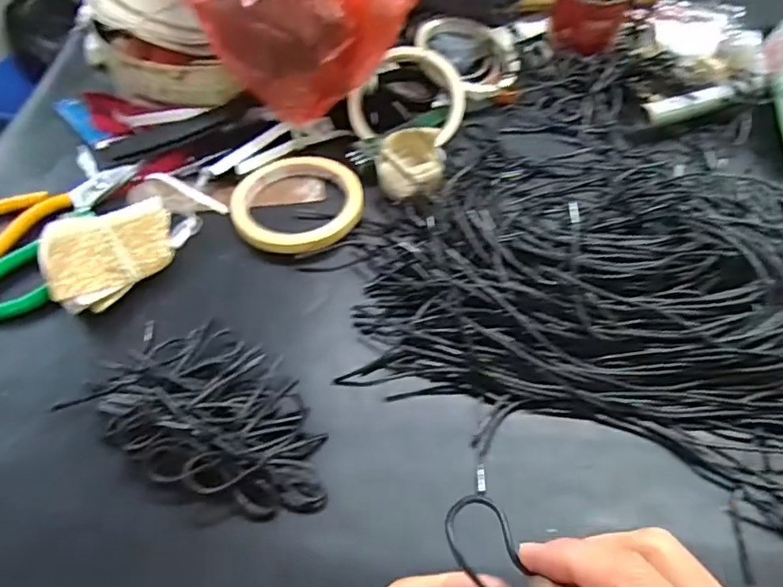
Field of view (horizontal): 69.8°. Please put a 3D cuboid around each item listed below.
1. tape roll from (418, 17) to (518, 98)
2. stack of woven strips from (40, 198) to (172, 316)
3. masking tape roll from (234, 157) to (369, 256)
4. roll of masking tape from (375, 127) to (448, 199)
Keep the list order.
[{"bbox_3d":[0.068,-0.212,0.502,0.092,0.025,0.092,6,60,-10],"label":"tape roll"},{"bbox_3d":[-0.189,-0.026,0.382,0.083,0.019,0.067,-26,73,-30],"label":"stack of woven strips"},{"bbox_3d":[-0.072,-0.067,0.417,0.096,0.020,0.092,-2,56,2],"label":"masking tape roll"},{"bbox_3d":[0.015,-0.098,0.425,0.049,0.035,0.052,-2,56,2],"label":"roll of masking tape"}]

